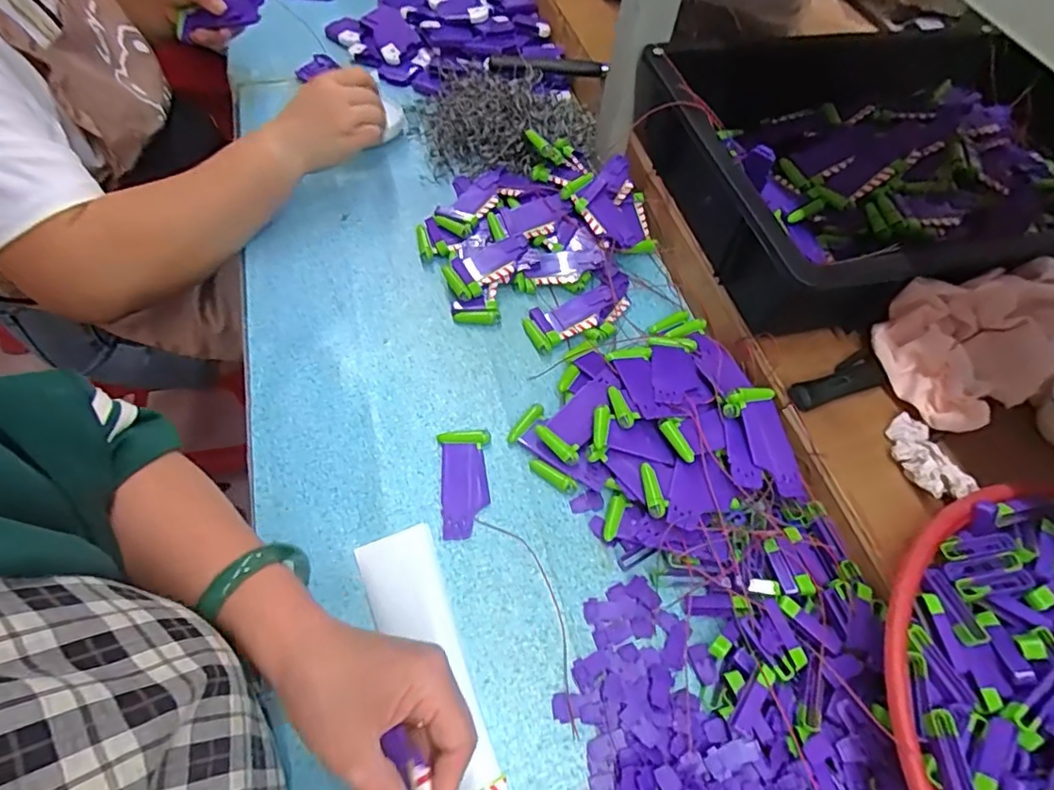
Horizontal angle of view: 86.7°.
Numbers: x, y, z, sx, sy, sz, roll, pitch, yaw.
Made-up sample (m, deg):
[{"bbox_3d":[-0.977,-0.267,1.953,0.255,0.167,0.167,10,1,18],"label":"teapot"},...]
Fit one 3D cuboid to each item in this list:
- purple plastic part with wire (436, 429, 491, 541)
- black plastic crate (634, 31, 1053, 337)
[{"bbox_3d":[-0.050,0.071,0.453,0.041,0.012,0.088,-5,61,-5],"label":"purple plastic part with wire"},{"bbox_3d":[0.360,-0.212,0.525,0.444,0.111,0.296,-9,60,-10],"label":"black plastic crate"}]

